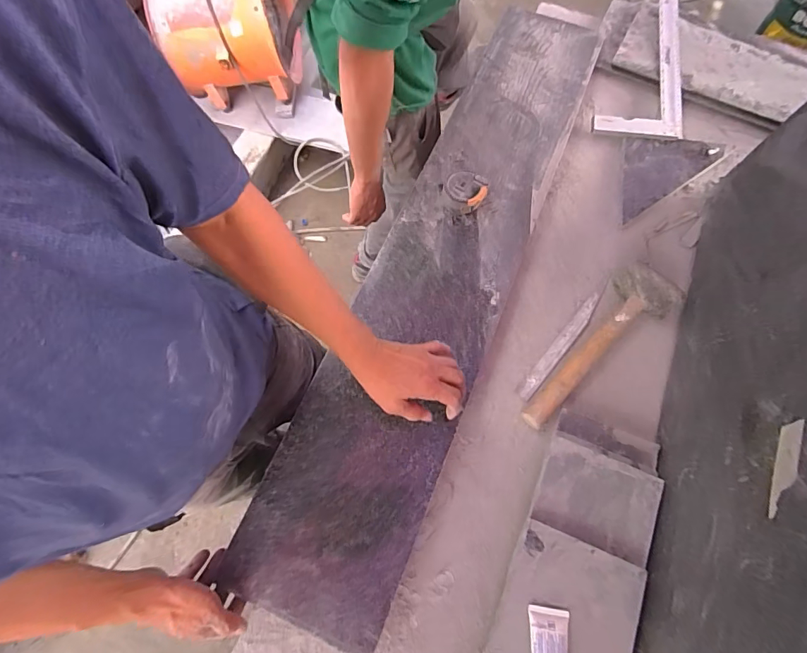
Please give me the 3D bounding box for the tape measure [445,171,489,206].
[{"bbox_3d":[0.105,-0.229,0.722,0.067,0.043,0.067,28,71,8],"label":"tape measure"}]

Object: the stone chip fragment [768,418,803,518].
[{"bbox_3d":[0.362,0.133,0.403,0.005,0.028,0.093,23,71,7],"label":"stone chip fragment"}]

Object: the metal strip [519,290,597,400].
[{"bbox_3d":[0.259,0.030,0.694,0.023,0.004,0.225,40,73,12],"label":"metal strip"}]

